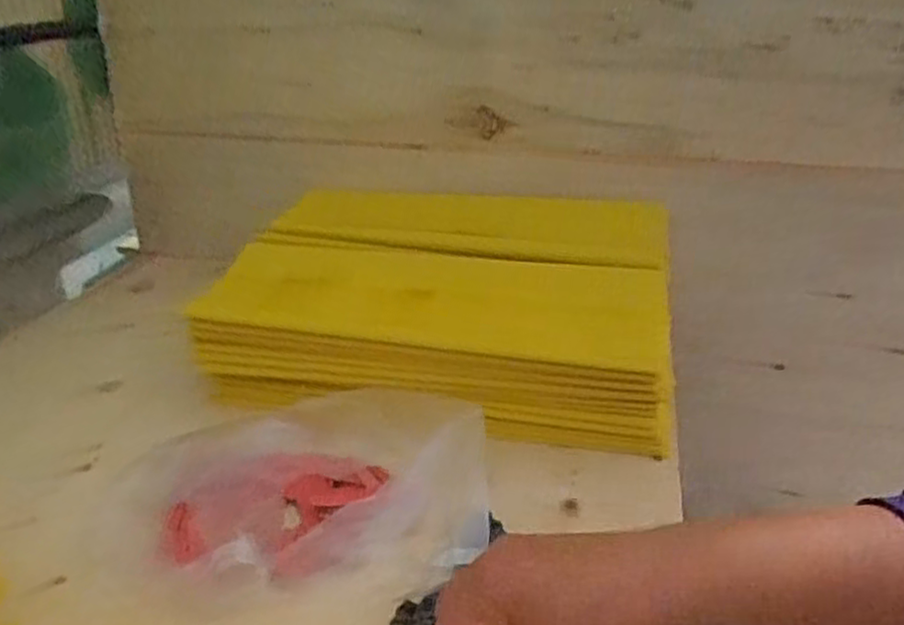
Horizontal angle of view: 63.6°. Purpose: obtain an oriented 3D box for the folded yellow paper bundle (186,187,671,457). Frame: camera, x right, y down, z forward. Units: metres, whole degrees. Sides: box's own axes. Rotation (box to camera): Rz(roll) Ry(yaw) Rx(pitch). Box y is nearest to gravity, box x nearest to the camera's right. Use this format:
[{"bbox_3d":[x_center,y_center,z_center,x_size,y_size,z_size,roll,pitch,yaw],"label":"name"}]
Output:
[{"bbox_3d":[-0.002,-0.010,0.636,0.352,0.111,0.220,4,27,10],"label":"folded yellow paper bundle"}]

